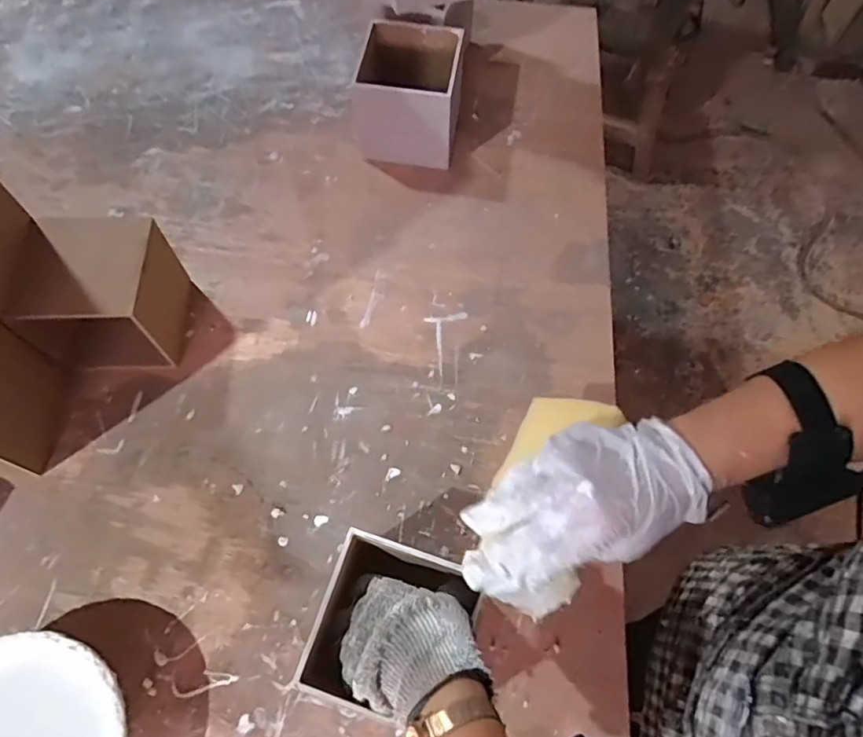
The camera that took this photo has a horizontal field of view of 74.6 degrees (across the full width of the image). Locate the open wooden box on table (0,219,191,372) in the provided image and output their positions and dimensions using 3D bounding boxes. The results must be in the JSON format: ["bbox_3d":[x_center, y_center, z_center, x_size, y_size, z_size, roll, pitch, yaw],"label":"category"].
[{"bbox_3d":[-0.317,-0.072,0.562,0.121,0.114,0.113,-5,65,-4],"label":"open wooden box on table"}]

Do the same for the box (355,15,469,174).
[{"bbox_3d":[-0.025,-0.326,0.685,0.109,0.110,0.115,8,65,2],"label":"box"}]

